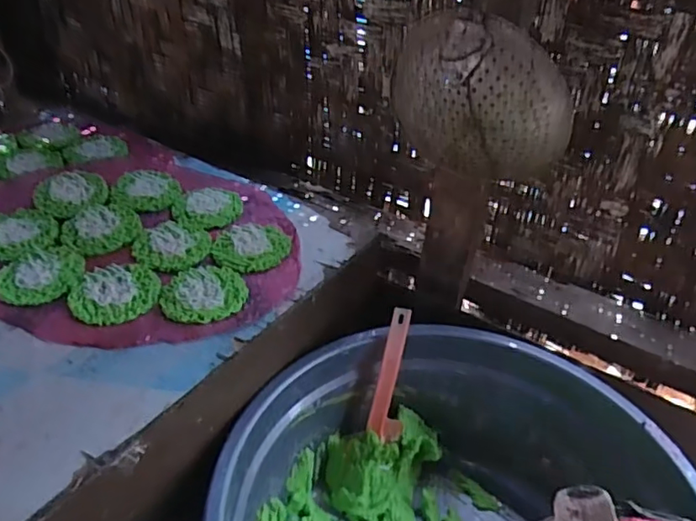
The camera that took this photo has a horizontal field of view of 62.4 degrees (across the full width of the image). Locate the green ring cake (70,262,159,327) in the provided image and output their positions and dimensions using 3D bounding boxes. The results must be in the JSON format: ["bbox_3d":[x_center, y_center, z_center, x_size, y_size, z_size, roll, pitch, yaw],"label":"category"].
[{"bbox_3d":[-0.220,0.030,0.544,0.077,0.008,0.075,-18,40,-27],"label":"green ring cake"}]

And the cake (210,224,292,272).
[{"bbox_3d":[-0.104,-0.016,0.617,0.081,0.007,0.076,2,35,-2],"label":"cake"}]

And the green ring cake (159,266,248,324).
[{"bbox_3d":[-0.138,0.030,0.554,0.078,0.008,0.078,-3,36,-10],"label":"green ring cake"}]

